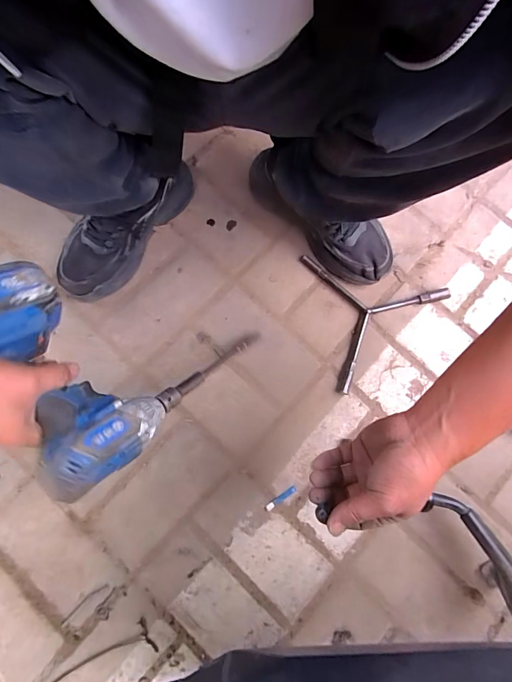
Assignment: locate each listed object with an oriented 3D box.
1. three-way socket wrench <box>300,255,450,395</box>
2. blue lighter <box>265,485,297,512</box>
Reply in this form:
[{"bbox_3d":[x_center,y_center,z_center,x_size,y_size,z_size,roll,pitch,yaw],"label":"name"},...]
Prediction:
[{"bbox_3d":[0.200,-0.052,0.578,0.203,0.019,0.223,-13,77,-4],"label":"three-way socket wrench"},{"bbox_3d":[0.034,0.221,0.517,0.052,0.004,0.010,-35,80,-9],"label":"blue lighter"}]

